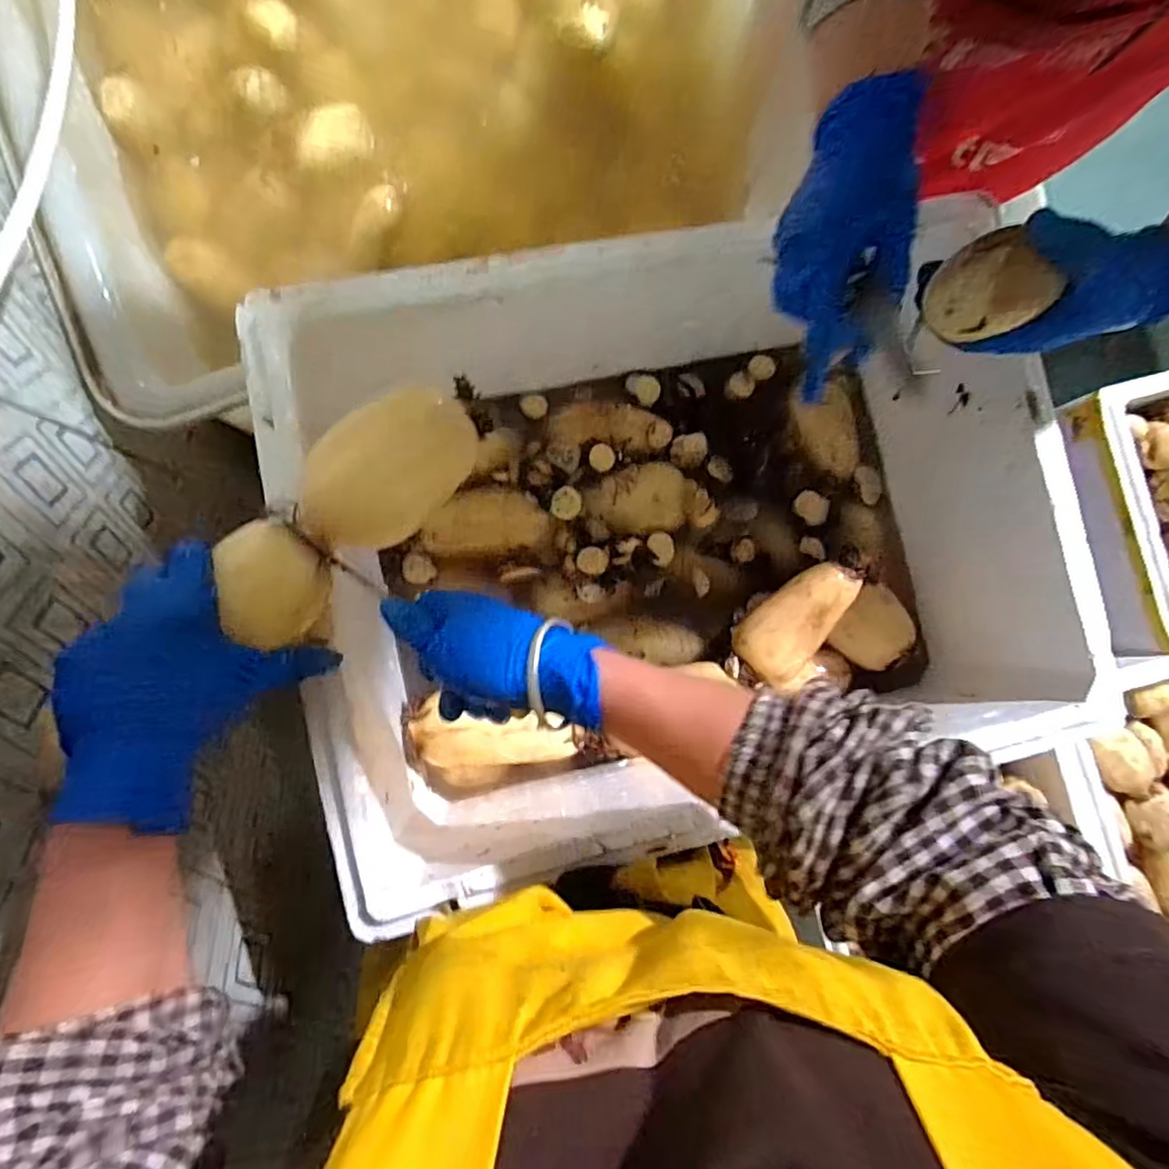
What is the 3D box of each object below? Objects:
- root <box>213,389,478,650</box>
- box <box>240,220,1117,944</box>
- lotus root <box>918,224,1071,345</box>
[{"bbox_3d":[-0.149,-0.046,0.393,0.066,0.052,0.182,39,70,-2],"label":"root"},{"bbox_3d":[0.087,-0.043,0.544,0.618,0.226,0.437,-13,87,-7],"label":"box"},{"bbox_3d":[0.255,-0.187,0.393,0.040,0.055,0.060,-38,90,-8],"label":"lotus root"}]

